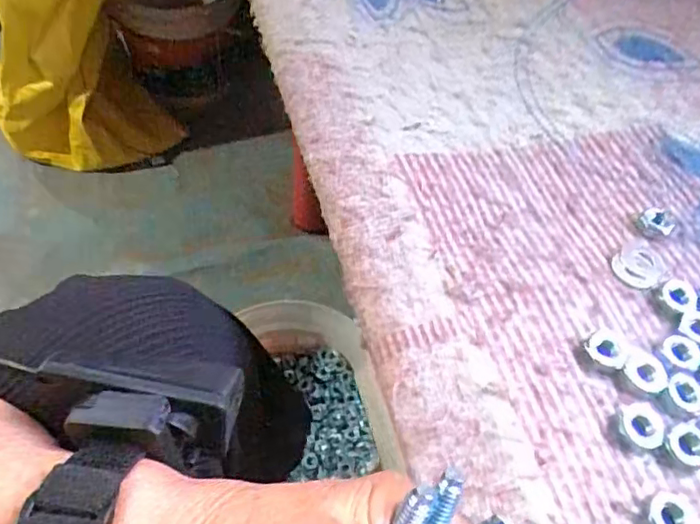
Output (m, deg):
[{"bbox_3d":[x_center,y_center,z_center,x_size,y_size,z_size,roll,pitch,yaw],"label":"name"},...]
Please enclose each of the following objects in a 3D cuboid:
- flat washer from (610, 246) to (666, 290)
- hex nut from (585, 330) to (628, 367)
[{"bbox_3d":[0.137,0.002,0.274,0.028,0.004,0.022,-24,59,-21],"label":"flat washer"},{"bbox_3d":[0.108,0.036,0.244,0.016,0.004,0.016,23,58,11],"label":"hex nut"}]

